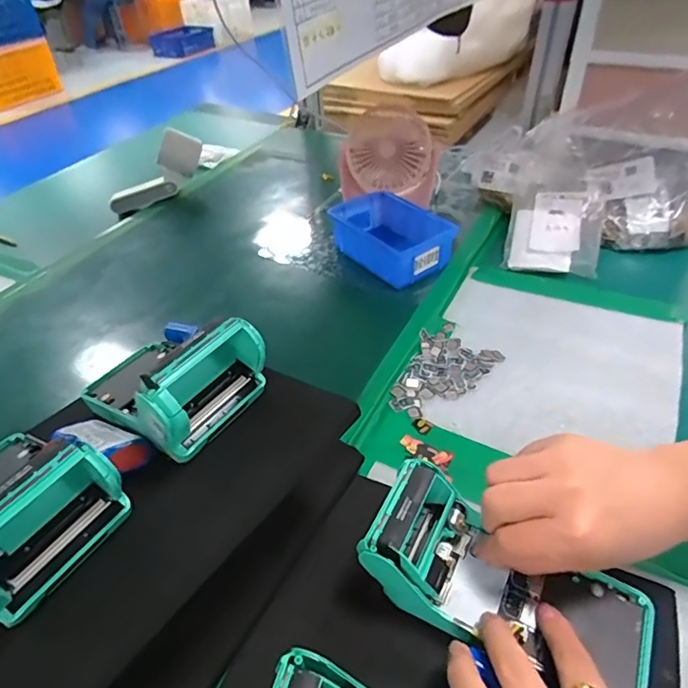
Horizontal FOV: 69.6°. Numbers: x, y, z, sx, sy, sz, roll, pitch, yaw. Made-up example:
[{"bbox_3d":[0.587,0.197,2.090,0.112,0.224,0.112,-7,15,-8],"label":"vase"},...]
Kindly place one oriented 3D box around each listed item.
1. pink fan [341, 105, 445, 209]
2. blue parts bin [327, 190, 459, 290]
[{"bbox_3d":[0.063,-0.242,0.679,0.132,0.127,0.053,9,42,12],"label":"pink fan"},{"bbox_3d":[0.058,-0.134,0.631,0.094,0.060,0.151,-28,49,-25],"label":"blue parts bin"}]

